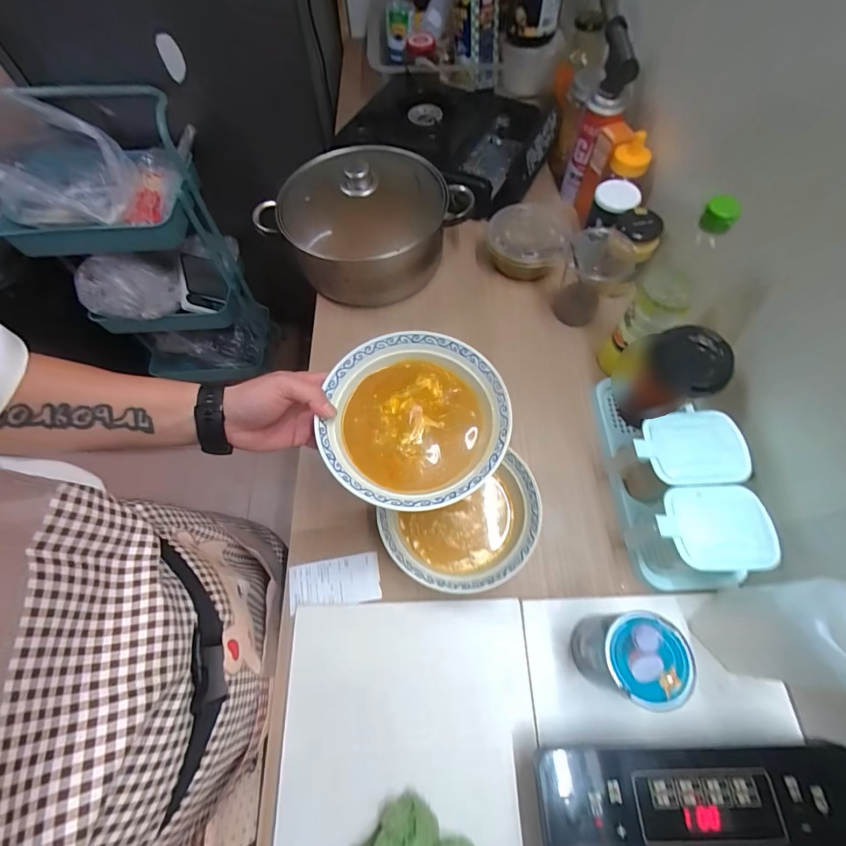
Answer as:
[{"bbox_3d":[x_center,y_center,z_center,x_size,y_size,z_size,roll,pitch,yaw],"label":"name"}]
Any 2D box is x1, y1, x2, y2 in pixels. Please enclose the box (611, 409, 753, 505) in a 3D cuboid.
[{"bbox_3d":[0.294,0.043,0.481,0.123,0.082,0.081,-5,64,-2],"label":"box"}]

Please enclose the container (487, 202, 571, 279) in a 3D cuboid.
[{"bbox_3d":[0.173,-0.303,0.678,0.126,0.061,0.134,0,64,0],"label":"container"}]

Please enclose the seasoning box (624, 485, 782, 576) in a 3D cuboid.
[{"bbox_3d":[0.301,0.125,0.454,0.114,0.091,0.083,-1,64,0],"label":"seasoning box"}]

